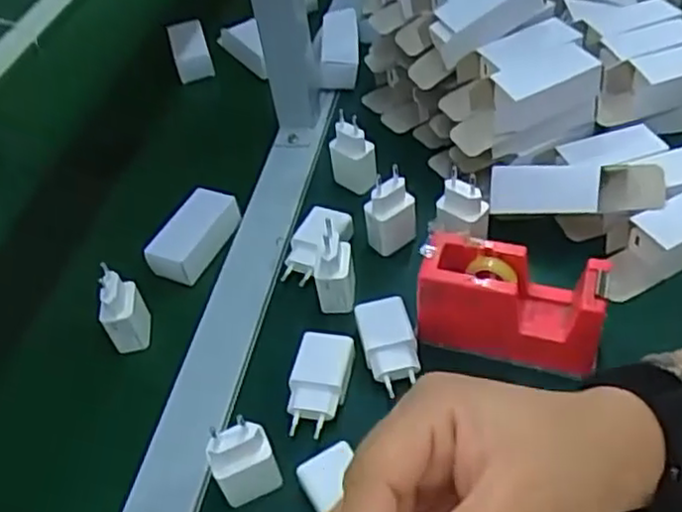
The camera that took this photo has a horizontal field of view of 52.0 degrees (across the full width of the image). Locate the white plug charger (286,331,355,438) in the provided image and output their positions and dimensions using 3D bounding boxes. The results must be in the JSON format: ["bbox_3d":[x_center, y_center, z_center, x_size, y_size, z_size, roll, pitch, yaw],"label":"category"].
[{"bbox_3d":[-0.015,0.093,0.516,0.041,0.026,0.074,6,48,12],"label":"white plug charger"}]

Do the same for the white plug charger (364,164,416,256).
[{"bbox_3d":[0.044,-0.036,0.606,0.040,0.079,0.023,-34,52,-22],"label":"white plug charger"}]

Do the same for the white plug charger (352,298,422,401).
[{"bbox_3d":[0.037,0.068,0.534,0.039,0.028,0.072,-11,47,-4],"label":"white plug charger"}]

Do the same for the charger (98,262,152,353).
[{"bbox_3d":[-0.181,0.042,0.578,0.030,0.071,0.039,-14,47,-6],"label":"charger"}]

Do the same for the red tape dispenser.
[{"bbox_3d":[0.125,0.035,0.518,0.133,0.079,0.052,12,50,17],"label":"red tape dispenser"}]

